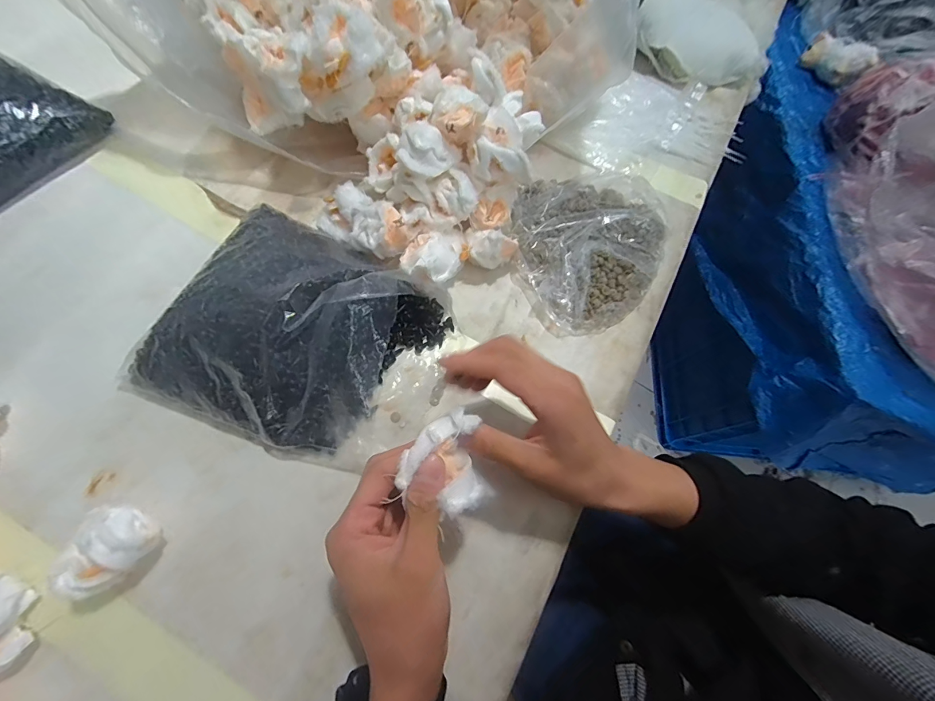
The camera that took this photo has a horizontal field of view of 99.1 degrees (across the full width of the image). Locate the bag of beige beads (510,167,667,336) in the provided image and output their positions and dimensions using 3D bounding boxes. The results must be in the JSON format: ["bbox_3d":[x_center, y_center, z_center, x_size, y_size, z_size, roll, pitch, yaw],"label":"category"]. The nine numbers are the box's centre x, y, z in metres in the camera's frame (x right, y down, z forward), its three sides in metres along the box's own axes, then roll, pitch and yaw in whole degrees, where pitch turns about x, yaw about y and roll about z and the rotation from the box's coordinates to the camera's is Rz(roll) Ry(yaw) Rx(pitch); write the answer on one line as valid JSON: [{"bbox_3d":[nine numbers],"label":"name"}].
[{"bbox_3d":[0.128,-0.104,0.410,0.159,0.037,0.172,2,68,-2],"label":"bag of beige beads"}]

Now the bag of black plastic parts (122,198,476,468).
[{"bbox_3d":[-0.135,-0.016,0.343,0.247,0.059,0.197,24,69,6],"label":"bag of black plastic parts"}]

